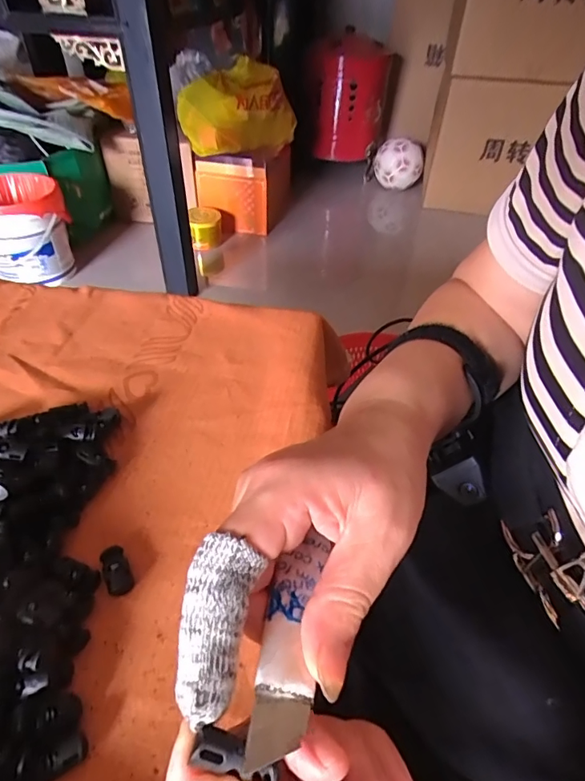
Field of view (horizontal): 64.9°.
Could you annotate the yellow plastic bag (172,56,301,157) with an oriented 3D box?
[{"bbox_3d":[-0.202,-0.992,1.627,0.217,0.254,0.488,26,48,23],"label":"yellow plastic bag"}]

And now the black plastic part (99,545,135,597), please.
[{"bbox_3d":[-0.102,0.104,0.266,0.014,0.008,0.028,-23,48,-24],"label":"black plastic part"}]

